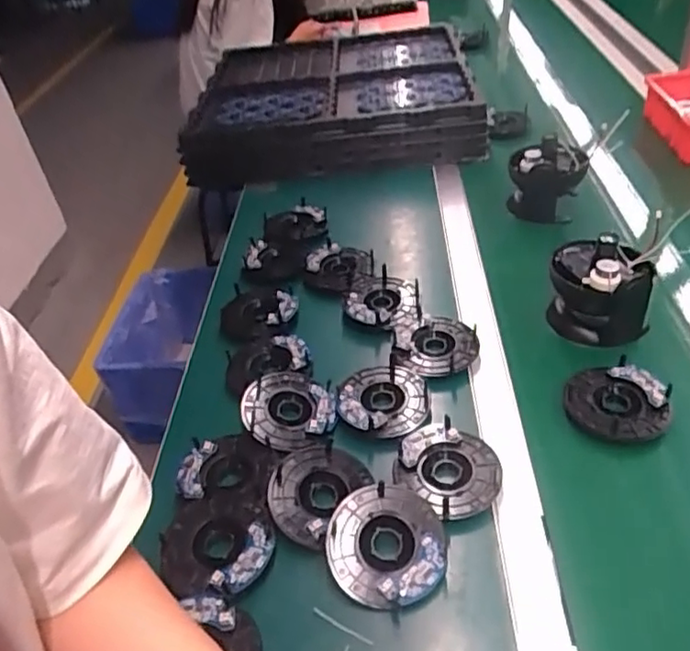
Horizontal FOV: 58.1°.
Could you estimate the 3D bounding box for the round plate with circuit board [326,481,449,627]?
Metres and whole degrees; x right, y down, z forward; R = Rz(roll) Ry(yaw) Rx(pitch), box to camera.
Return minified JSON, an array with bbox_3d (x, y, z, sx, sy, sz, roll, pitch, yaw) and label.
[{"bbox_3d":[0.037,0.192,0.547,0.105,0.020,0.105,-3,54,4],"label":"round plate with circuit board"}]

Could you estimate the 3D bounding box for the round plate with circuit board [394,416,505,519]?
[{"bbox_3d":[0.101,0.140,0.604,0.098,0.023,0.092,-2,45,2],"label":"round plate with circuit board"}]

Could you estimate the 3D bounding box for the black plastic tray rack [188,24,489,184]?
[{"bbox_3d":[-0.017,-0.488,1.301,0.534,0.094,0.575,-2,45,1],"label":"black plastic tray rack"}]

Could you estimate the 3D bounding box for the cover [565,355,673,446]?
[{"bbox_3d":[0.283,0.077,0.645,0.097,0.022,0.094,-2,45,2],"label":"cover"}]

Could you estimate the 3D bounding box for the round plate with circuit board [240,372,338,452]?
[{"bbox_3d":[-0.064,0.091,0.680,0.092,0.023,0.102,-36,54,-28],"label":"round plate with circuit board"}]

